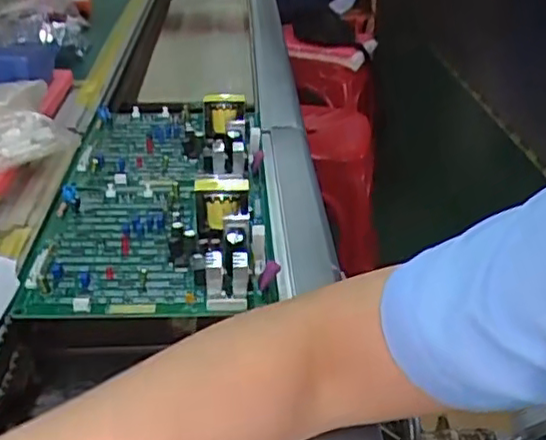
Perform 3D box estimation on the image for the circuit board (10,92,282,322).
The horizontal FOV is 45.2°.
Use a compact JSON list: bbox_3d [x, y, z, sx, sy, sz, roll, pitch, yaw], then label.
[{"bbox_3d":[-0.101,-0.050,0.607,0.181,0.053,0.372,-1,31,-4],"label":"circuit board"}]

